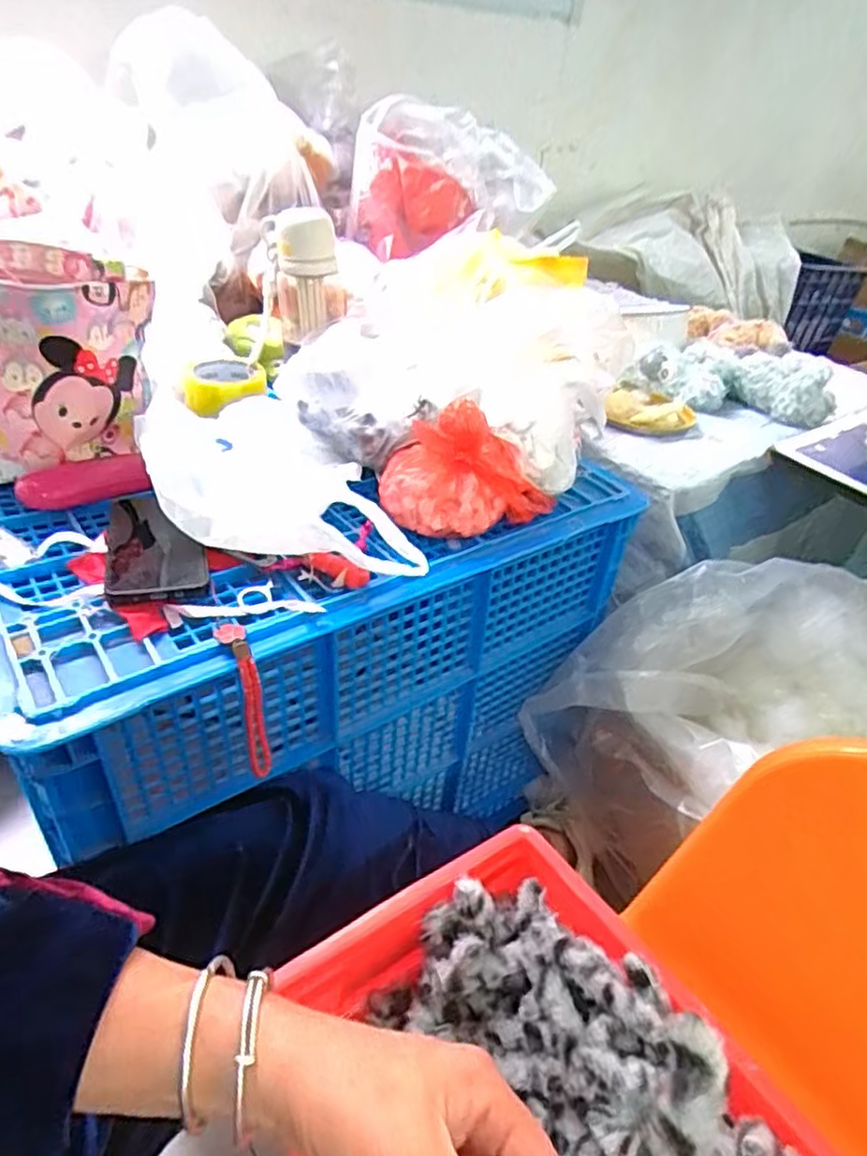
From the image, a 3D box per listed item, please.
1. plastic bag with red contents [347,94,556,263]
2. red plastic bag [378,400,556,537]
[{"bbox_3d":[0.027,-0.687,1.187,0.352,0.197,0.149,-9,39,-19],"label":"plastic bag with red contents"},{"bbox_3d":[0.034,-0.106,0.674,0.173,0.118,0.111,-1,37,-10],"label":"red plastic bag"}]

